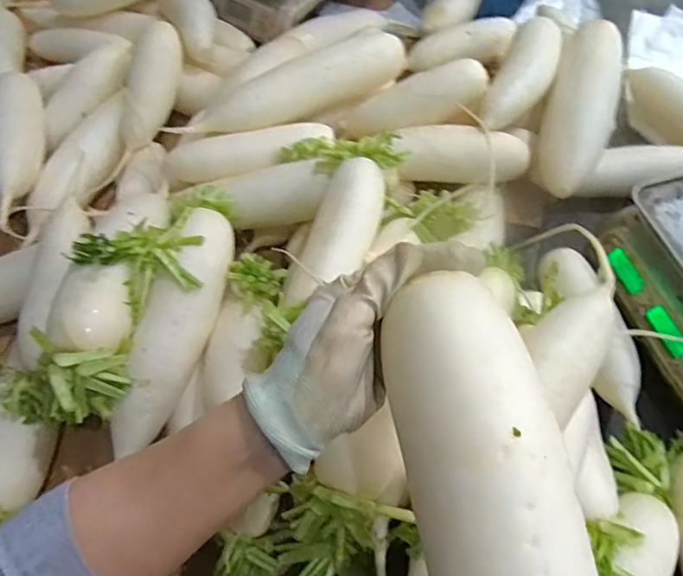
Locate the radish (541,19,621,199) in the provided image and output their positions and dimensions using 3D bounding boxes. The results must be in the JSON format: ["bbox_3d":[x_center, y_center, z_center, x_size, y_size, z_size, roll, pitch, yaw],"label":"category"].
[{"bbox_3d":[0.320,-0.240,0.717,0.080,0.082,0.293,16,60,11],"label":"radish"}]

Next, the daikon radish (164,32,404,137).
[{"bbox_3d":[-0.049,-0.253,0.674,0.310,0.081,0.070,-32,62,-17],"label":"daikon radish"}]

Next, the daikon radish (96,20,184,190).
[{"bbox_3d":[-0.272,-0.257,0.737,0.059,0.051,0.227,14,85,10],"label":"daikon radish"}]

